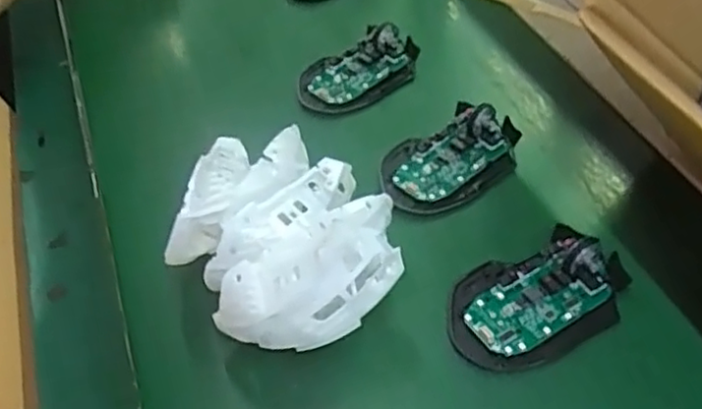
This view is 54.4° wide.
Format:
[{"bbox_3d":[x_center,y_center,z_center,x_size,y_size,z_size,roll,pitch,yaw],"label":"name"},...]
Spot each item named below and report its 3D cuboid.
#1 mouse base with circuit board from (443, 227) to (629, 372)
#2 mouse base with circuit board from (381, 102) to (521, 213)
[{"bbox_3d":[0.115,0.055,0.418,0.112,0.030,0.072,-16,49,-9],"label":"mouse base with circuit board"},{"bbox_3d":[0.077,-0.038,0.510,0.113,0.029,0.072,-24,50,-16],"label":"mouse base with circuit board"}]

